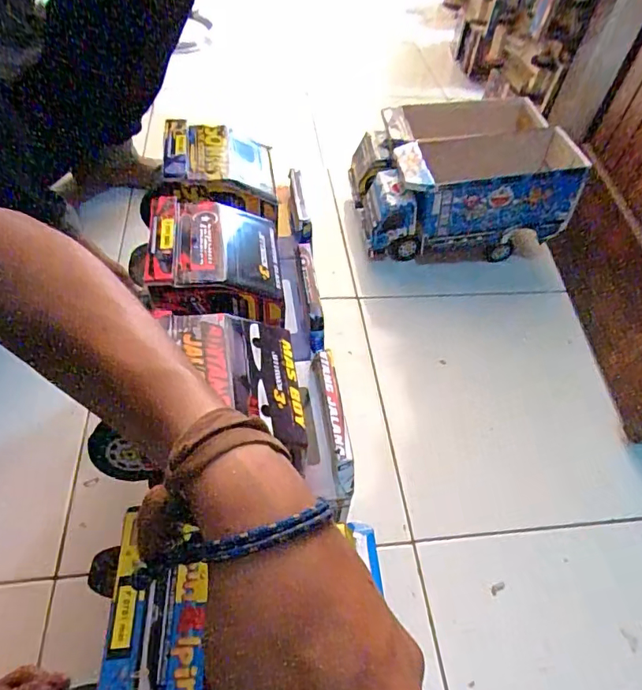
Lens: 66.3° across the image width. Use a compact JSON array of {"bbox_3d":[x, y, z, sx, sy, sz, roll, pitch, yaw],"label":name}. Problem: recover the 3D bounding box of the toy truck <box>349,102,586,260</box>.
[{"bbox_3d":[0.238,-0.291,0.877,0.321,0.175,0.245,-3,52,-8],"label":"toy truck"}]

